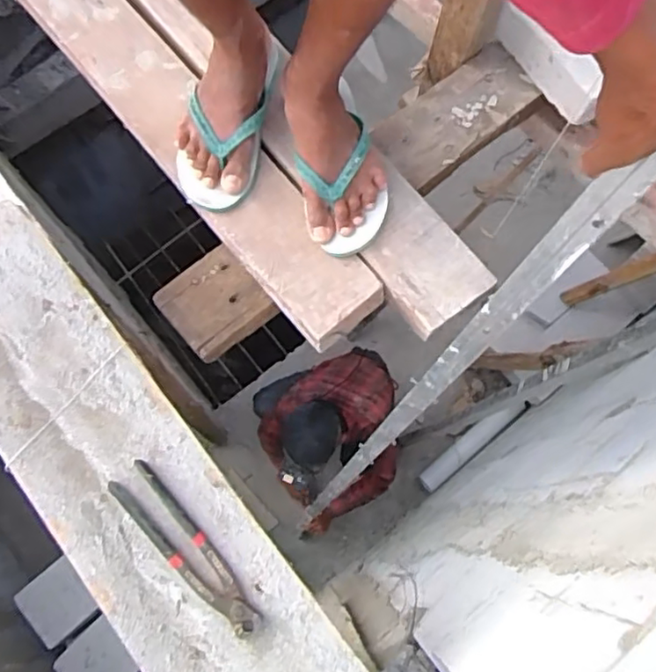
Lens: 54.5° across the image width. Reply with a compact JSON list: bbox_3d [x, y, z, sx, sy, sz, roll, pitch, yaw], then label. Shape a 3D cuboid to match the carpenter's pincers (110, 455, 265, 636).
[{"bbox_3d":[-0.152,0.228,0.682,0.045,0.018,0.214,-41,79,-13],"label":"carpenter's pincers"}]

